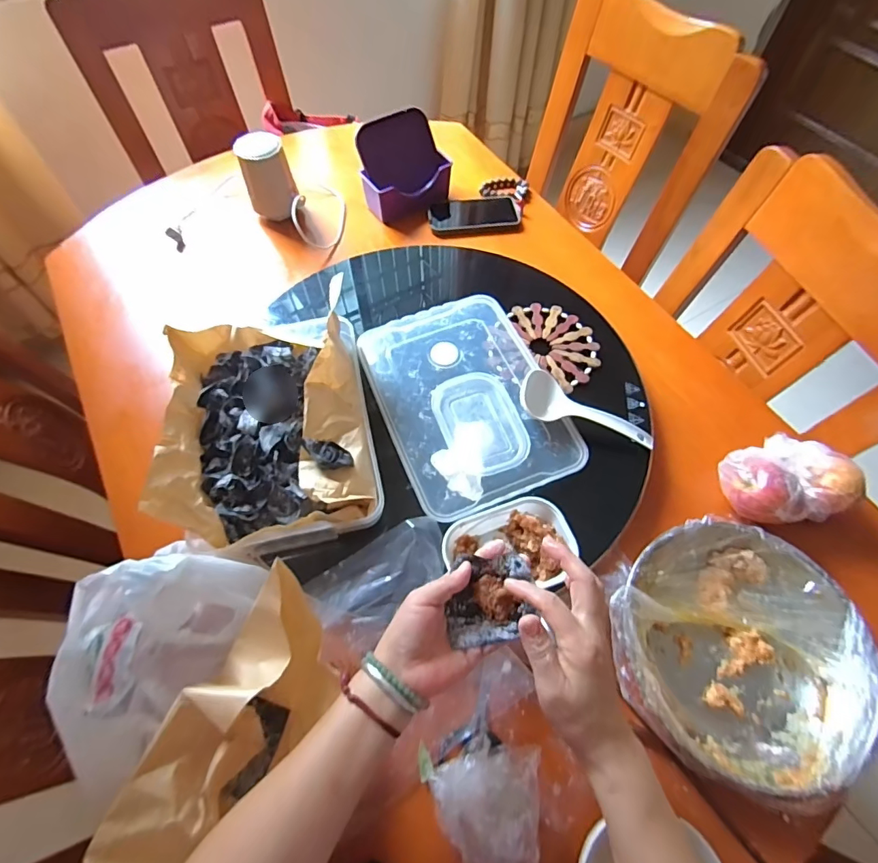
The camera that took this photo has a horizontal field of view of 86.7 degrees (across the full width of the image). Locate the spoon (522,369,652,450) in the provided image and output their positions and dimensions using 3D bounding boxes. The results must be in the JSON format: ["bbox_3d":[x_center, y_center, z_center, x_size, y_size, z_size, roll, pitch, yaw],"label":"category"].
[{"bbox_3d":[0.205,-0.030,0.640,0.191,0.051,0.067,14,61,7],"label":"spoon"}]

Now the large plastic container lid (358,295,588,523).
[{"bbox_3d":[0.036,-0.057,0.674,0.231,0.021,0.338,-18,62,-11],"label":"large plastic container lid"}]

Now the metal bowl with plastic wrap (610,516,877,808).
[{"bbox_3d":[0.334,0.240,0.529,0.254,0.073,0.261,0,61,-1],"label":"metal bowl with plastic wrap"}]

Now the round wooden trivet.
[{"bbox_3d":[0.162,-0.138,0.728,0.169,0.010,0.163,0,61,-1],"label":"round wooden trivet"}]

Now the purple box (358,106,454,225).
[{"bbox_3d":[-0.069,-0.518,0.912,0.169,0.128,0.119,-29,65,-16],"label":"purple box"}]

